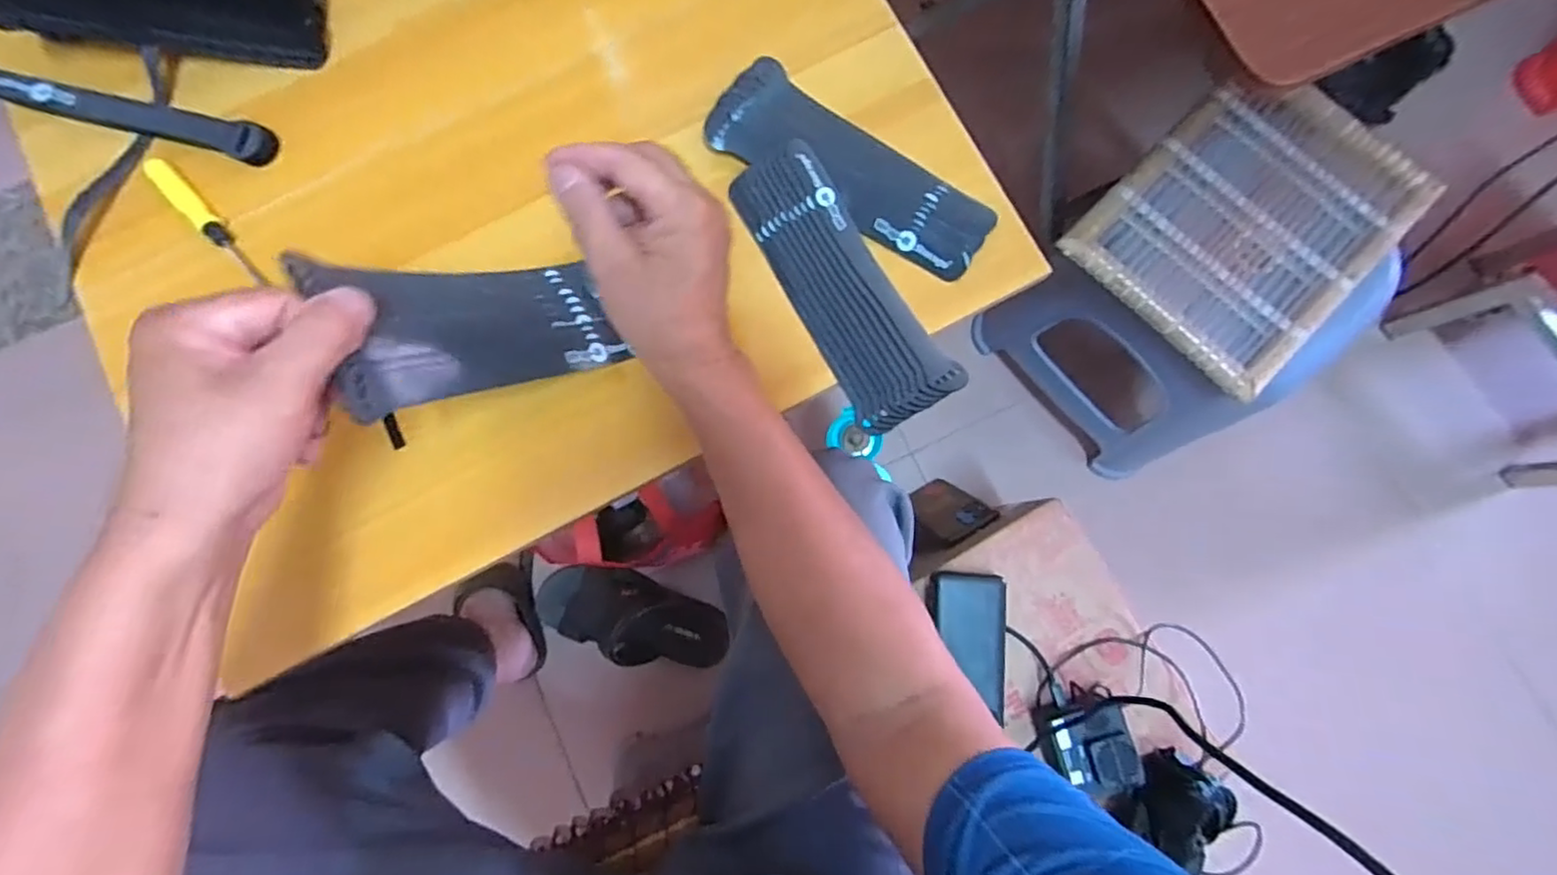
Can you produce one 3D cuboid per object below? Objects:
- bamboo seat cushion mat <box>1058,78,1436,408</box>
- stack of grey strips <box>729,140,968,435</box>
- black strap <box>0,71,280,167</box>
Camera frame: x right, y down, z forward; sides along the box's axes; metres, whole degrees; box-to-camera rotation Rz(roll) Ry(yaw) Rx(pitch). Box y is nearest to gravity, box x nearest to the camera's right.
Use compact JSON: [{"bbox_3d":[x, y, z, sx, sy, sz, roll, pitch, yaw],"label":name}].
[{"bbox_3d":[0.466,-0.217,0.645,0.300,0.026,0.225,-44,84,-5],"label":"bamboo seat cushion mat"},{"bbox_3d":[0.041,-0.101,0.438,0.065,0.019,0.197,-30,83,-3],"label":"stack of grey strips"},{"bbox_3d":[-0.451,-0.224,0.459,0.194,0.019,0.028,13,83,2],"label":"black strap"}]

